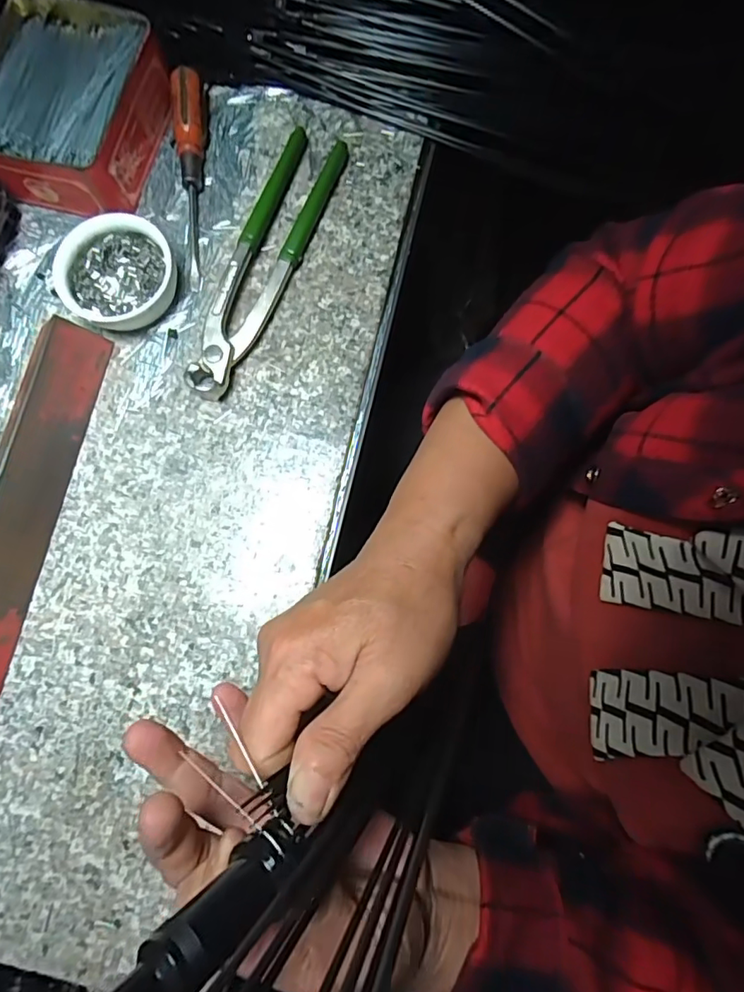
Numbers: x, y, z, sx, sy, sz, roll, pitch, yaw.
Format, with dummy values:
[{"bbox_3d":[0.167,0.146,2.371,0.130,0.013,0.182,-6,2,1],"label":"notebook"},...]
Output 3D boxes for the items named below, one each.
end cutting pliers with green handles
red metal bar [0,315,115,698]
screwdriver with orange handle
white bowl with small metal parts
[{"bbox_3d":[-0.072,-0.157,0.349,0.046,0.017,0.201,19,80,4],"label":"end cutting pliers with green handles"},{"bbox_3d":[-0.209,0.019,0.308,0.031,0.029,0.256,11,80,3],"label":"red metal bar"},{"bbox_3d":[-0.119,-0.214,0.355,0.020,0.022,0.149,-6,79,0],"label":"screwdriver with orange handle"},{"bbox_3d":[-0.161,-0.140,0.339,0.071,0.026,0.068,0,79,1],"label":"white bowl with small metal parts"}]

